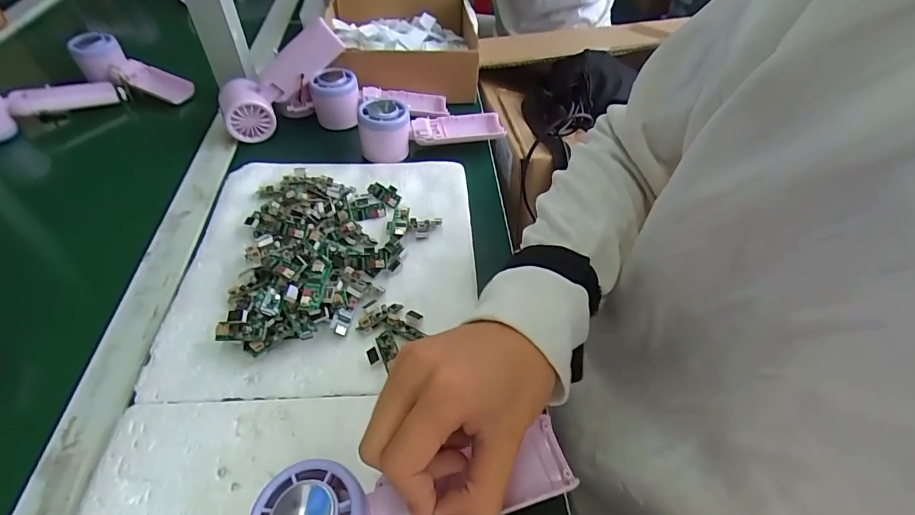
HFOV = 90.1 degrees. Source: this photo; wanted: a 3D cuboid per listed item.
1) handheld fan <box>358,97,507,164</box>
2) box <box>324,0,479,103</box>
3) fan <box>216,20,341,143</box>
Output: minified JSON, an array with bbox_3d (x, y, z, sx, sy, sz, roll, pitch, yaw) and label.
[{"bbox_3d":[-0.029,-0.153,0.525,0.166,0.054,0.059,-14,50,-15],"label":"handheld fan"},{"bbox_3d":[-0.074,-0.307,0.652,0.210,0.069,0.240,-3,48,-6],"label":"box"},{"bbox_3d":[-0.205,-0.206,0.525,0.164,0.057,0.046,-39,53,8],"label":"fan"}]

